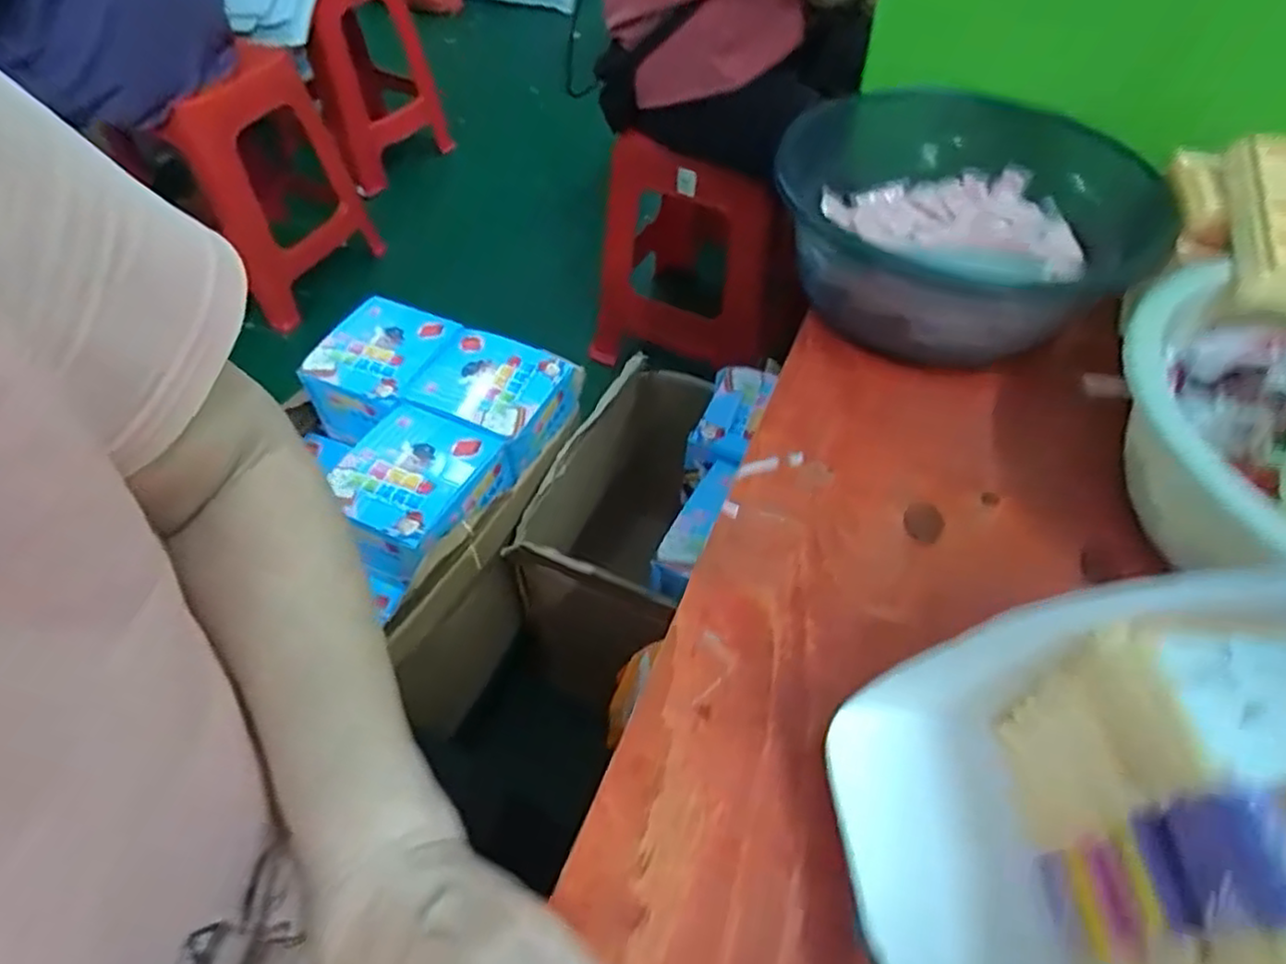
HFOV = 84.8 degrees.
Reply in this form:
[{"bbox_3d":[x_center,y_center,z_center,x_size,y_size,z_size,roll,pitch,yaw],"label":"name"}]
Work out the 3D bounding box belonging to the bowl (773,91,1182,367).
[{"bbox_3d":[0.233,-0.190,0.534,0.260,0.100,0.237,0,51,-1],"label":"bowl"}]

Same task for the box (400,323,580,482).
[{"bbox_3d":[-0.188,-0.115,0.901,0.164,0.075,0.172,22,54,16],"label":"box"}]

